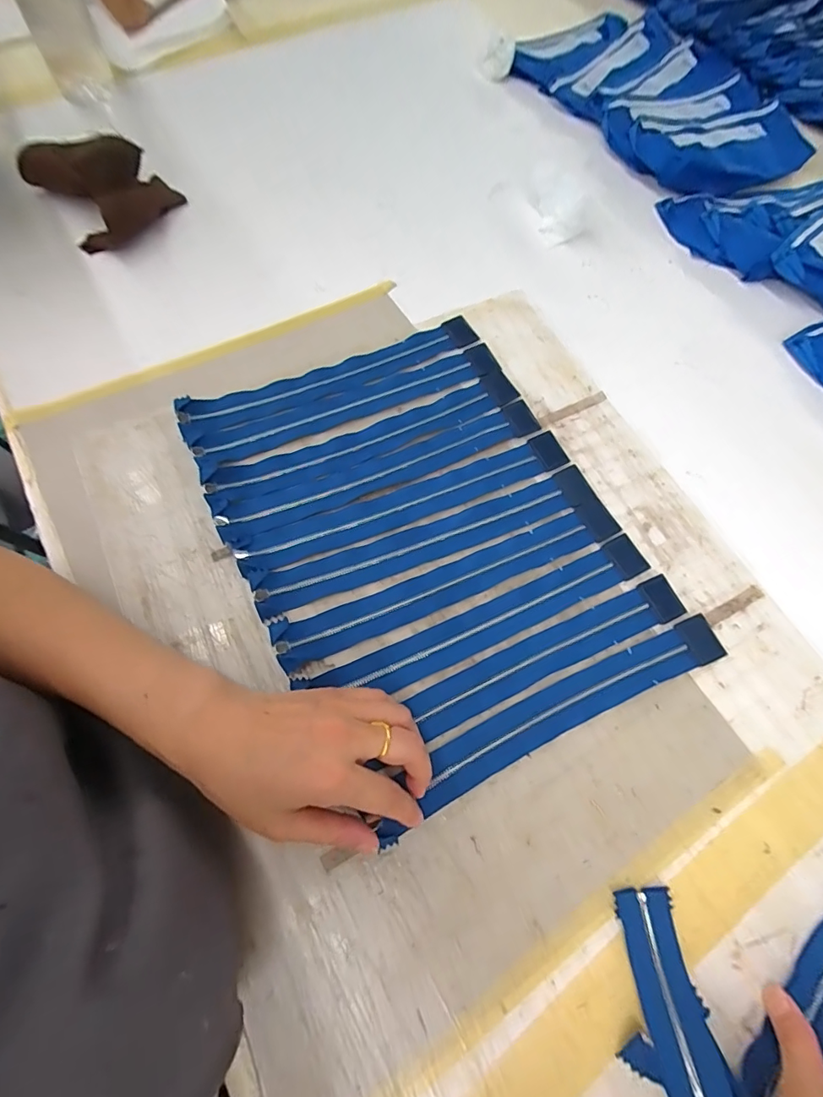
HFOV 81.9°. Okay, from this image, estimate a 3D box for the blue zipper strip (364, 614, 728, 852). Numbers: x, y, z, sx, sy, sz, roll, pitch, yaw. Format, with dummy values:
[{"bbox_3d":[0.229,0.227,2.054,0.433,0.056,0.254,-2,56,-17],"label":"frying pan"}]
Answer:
[{"bbox_3d":[0.104,0.119,0.337,0.283,0.008,0.036,-23,70,-13],"label":"blue zipper strip"}]

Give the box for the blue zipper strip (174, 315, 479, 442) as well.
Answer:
[{"bbox_3d":[-0.070,-0.162,0.440,0.287,0.019,0.035,-25,71,-12],"label":"blue zipper strip"}]

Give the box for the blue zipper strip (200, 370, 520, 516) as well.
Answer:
[{"bbox_3d":[-0.034,-0.098,0.419,0.290,0.010,0.036,-25,73,-14],"label":"blue zipper strip"}]

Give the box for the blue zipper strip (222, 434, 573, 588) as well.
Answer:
[{"bbox_3d":[0.000,-0.040,0.395,0.288,0.011,0.038,-22,68,-13],"label":"blue zipper strip"}]

